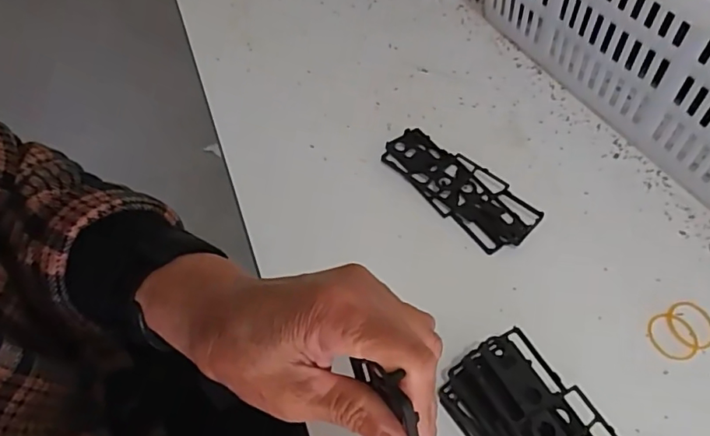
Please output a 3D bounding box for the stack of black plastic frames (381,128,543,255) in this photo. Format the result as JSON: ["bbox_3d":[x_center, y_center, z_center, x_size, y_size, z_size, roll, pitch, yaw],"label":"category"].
[{"bbox_3d":[0.075,-0.024,0.400,0.048,0.011,0.124,-35,63,-24],"label":"stack of black plastic frames"}]

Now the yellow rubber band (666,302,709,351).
[{"bbox_3d":[0.217,0.068,0.347,0.031,0.004,0.031,1,54,-2],"label":"yellow rubber band"}]

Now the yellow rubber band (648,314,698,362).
[{"bbox_3d":[0.202,0.075,0.343,0.030,0.004,0.032,1,54,-2],"label":"yellow rubber band"}]

